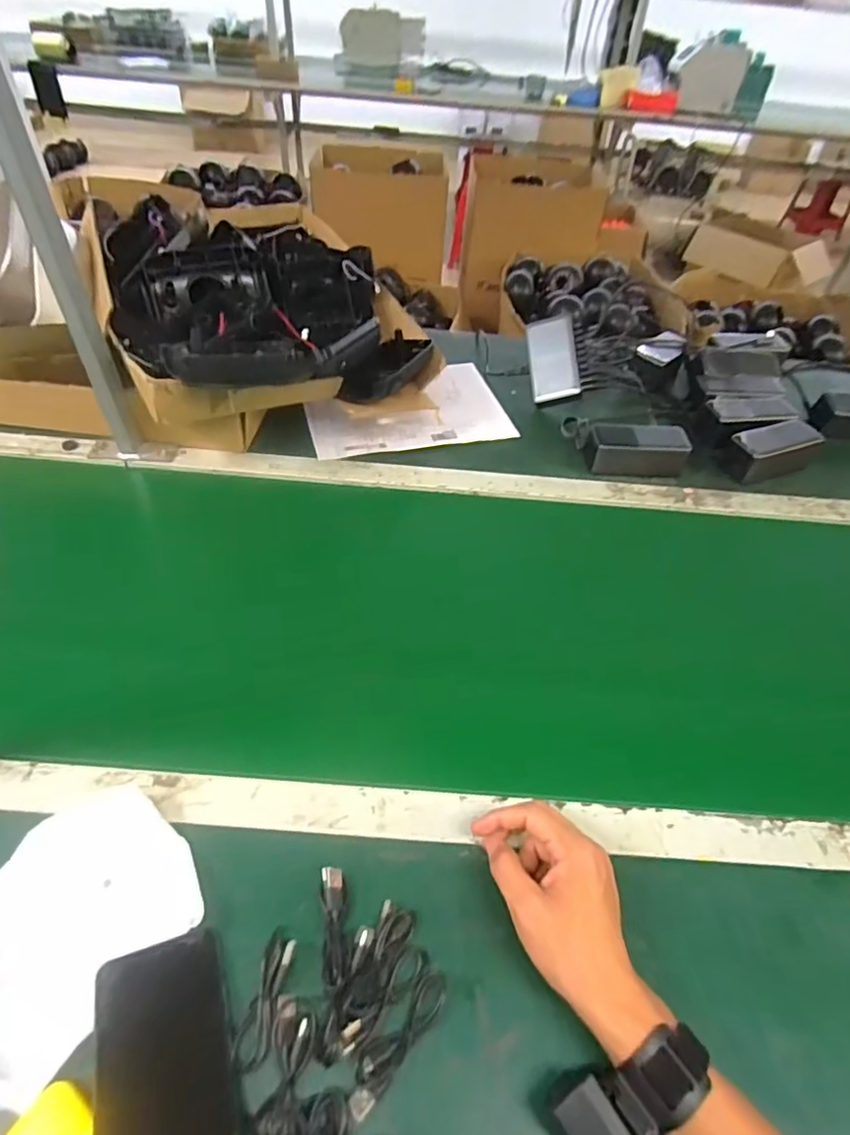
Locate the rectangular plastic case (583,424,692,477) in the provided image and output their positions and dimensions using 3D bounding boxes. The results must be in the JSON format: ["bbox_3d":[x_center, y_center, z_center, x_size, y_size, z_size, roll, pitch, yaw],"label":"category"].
[{"bbox_3d":[0.287,-0.157,0.790,0.130,0.055,0.058,2,46,-2],"label":"rectangular plastic case"}]

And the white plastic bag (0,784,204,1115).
[{"bbox_3d":[-0.245,0.238,0.388,0.124,0.036,0.168,29,51,22],"label":"white plastic bag"}]

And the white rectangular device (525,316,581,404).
[{"bbox_3d":[0.192,-0.316,0.878,0.072,0.013,0.127,-10,82,28],"label":"white rectangular device"}]

